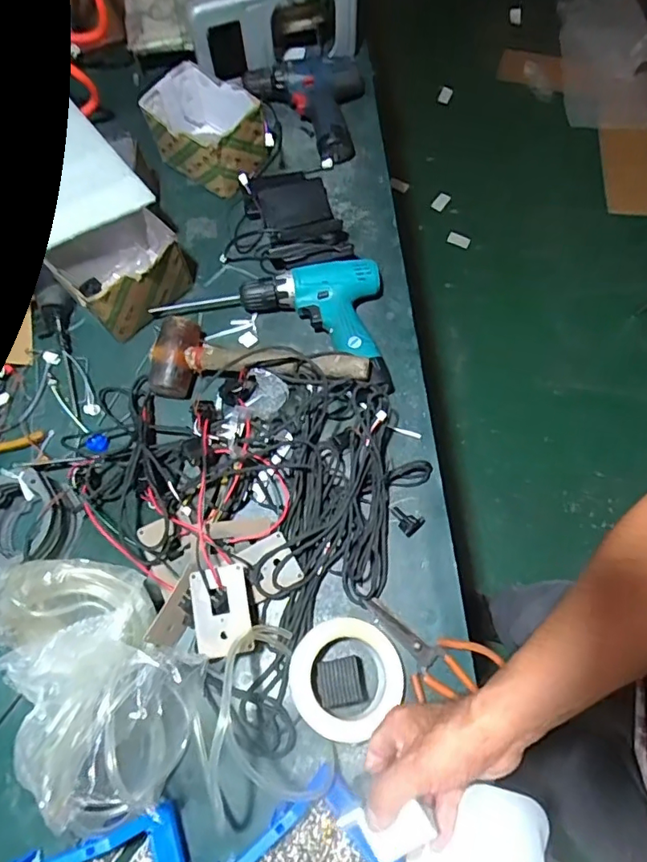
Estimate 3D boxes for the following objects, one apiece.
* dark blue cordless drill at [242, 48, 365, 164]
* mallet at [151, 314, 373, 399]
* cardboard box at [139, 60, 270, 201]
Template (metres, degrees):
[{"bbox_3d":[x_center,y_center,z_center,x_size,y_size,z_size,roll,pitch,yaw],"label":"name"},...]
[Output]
[{"bbox_3d":[-0.037,-0.486,0.793,0.176,0.081,0.153,7,71,5],"label":"dark blue cordless drill"},{"bbox_3d":[-0.083,-0.095,0.653,0.272,0.071,0.099,0,71,2],"label":"mallet"},{"bbox_3d":[-0.166,-0.428,0.753,0.150,0.090,0.109,33,75,13],"label":"cardboard box"}]

